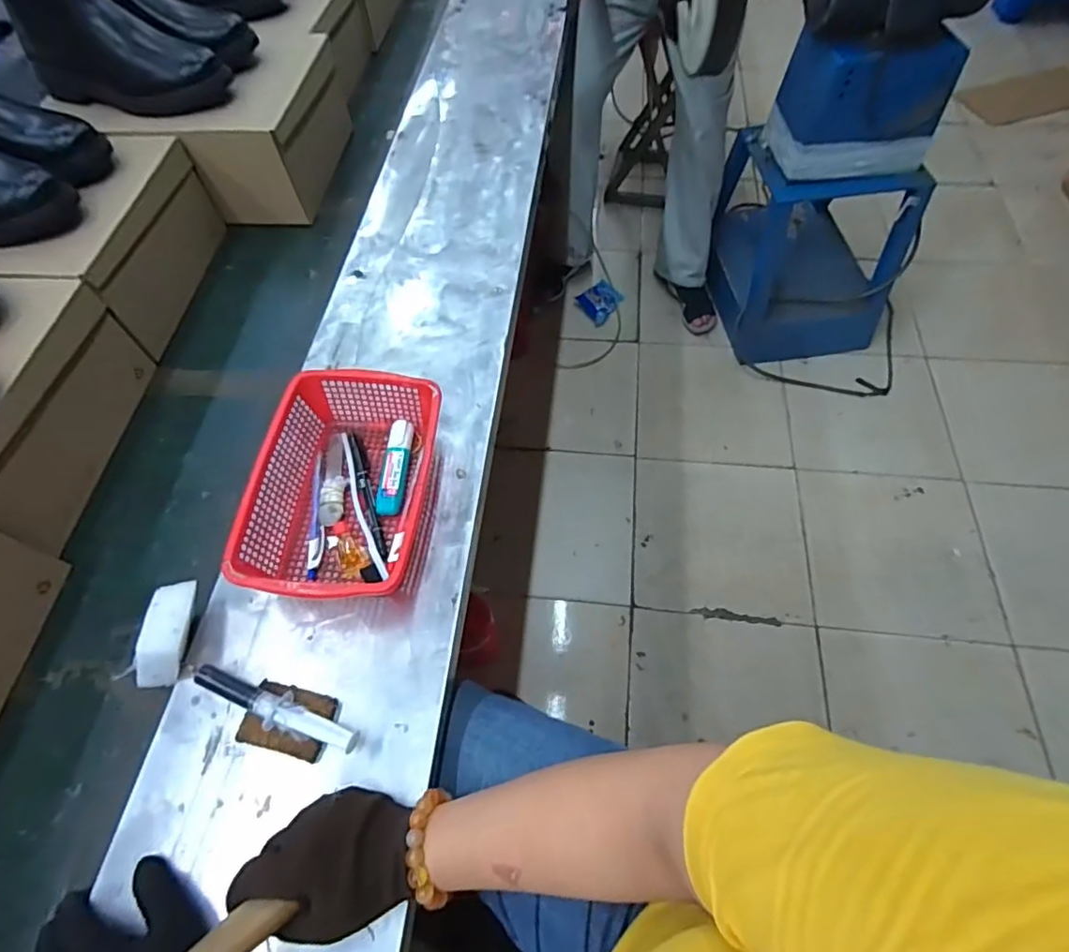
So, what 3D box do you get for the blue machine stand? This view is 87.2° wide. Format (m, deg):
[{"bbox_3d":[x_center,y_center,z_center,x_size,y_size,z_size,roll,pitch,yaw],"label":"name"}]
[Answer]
[{"bbox_3d":[0.712,-0.682,1.402,0.399,0.687,0.443,-13,62,-3],"label":"blue machine stand"}]

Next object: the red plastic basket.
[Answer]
[{"bbox_3d":[-0.173,0.007,0.538,0.148,0.082,0.221,4,60,5],"label":"red plastic basket"}]

